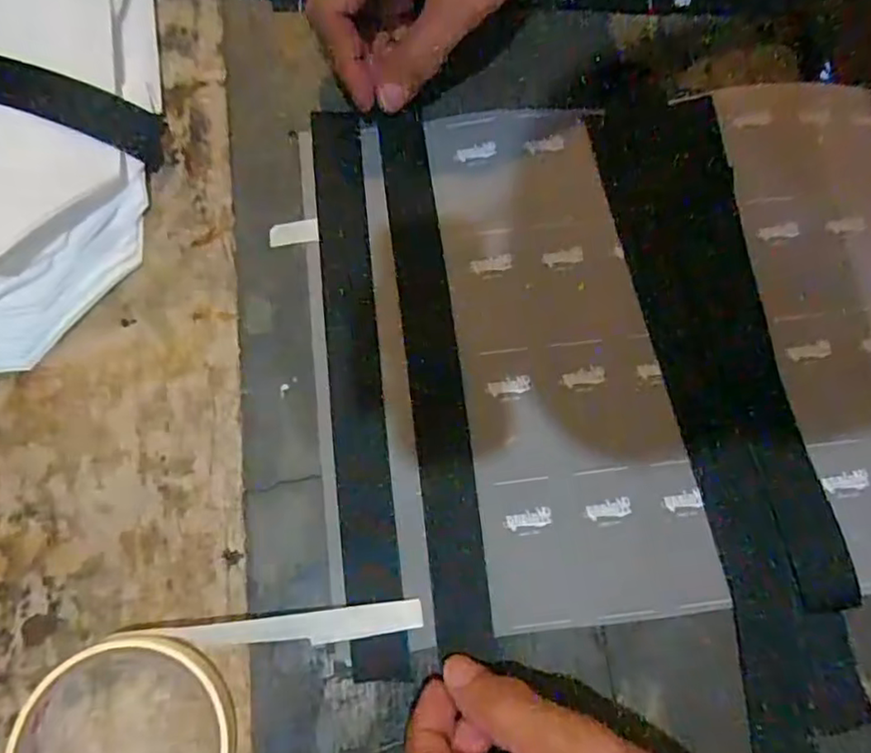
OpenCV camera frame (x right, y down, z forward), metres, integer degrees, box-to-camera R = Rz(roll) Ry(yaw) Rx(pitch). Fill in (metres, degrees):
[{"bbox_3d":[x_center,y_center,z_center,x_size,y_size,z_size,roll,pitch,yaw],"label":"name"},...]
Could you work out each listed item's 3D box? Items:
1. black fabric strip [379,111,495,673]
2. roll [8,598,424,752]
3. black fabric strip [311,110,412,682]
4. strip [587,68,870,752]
[{"bbox_3d":[-0.001,-0.008,0.299,0.025,0.006,0.262,-7,77,-3],"label":"black fabric strip"},{"bbox_3d":[-0.086,0.146,0.255,0.166,0.014,0.088,-6,76,-3],"label":"roll"},{"bbox_3d":[-0.039,-0.004,0.299,0.024,0.005,0.274,-6,76,-3],"label":"black fabric strip"},{"bbox_3d":[0.136,0.007,0.294,0.066,0.004,0.344,-6,76,-3],"label":"strip"}]

